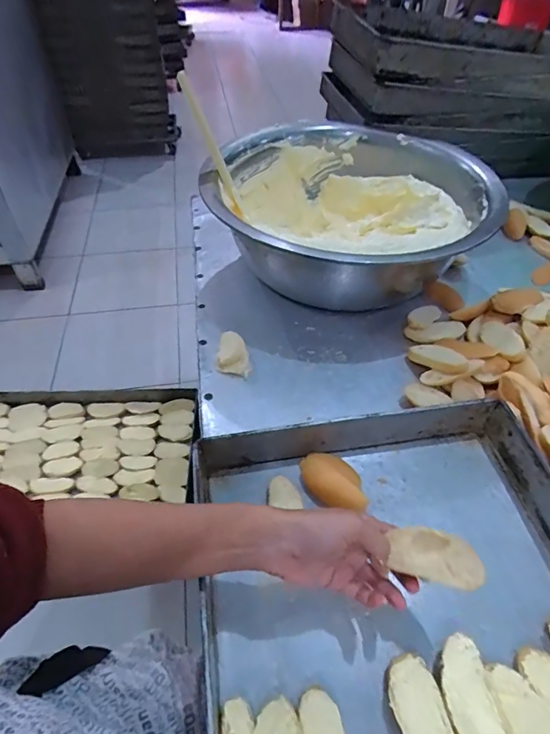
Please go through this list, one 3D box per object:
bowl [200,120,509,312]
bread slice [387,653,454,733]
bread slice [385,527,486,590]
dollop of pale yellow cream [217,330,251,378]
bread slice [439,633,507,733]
[{"bbox_3d":[0.118,-0.254,0.781,0.435,0.167,0.449,0,46,0],"label":"bowl"},{"bbox_3d":[0.122,0.292,0.362,0.041,0.017,0.094,-12,47,-11],"label":"bread slice"},{"bbox_3d":[0.133,0.158,0.373,0.074,0.006,0.040,-2,75,30],"label":"bread slice"},{"bbox_3d":[-0.061,-0.020,0.643,0.046,0.023,0.069,-2,46,-2],"label":"dollop of pale yellow cream"},{"bbox_3d":[0.162,0.279,0.362,0.038,0.013,0.101,-6,46,-6],"label":"bread slice"}]

